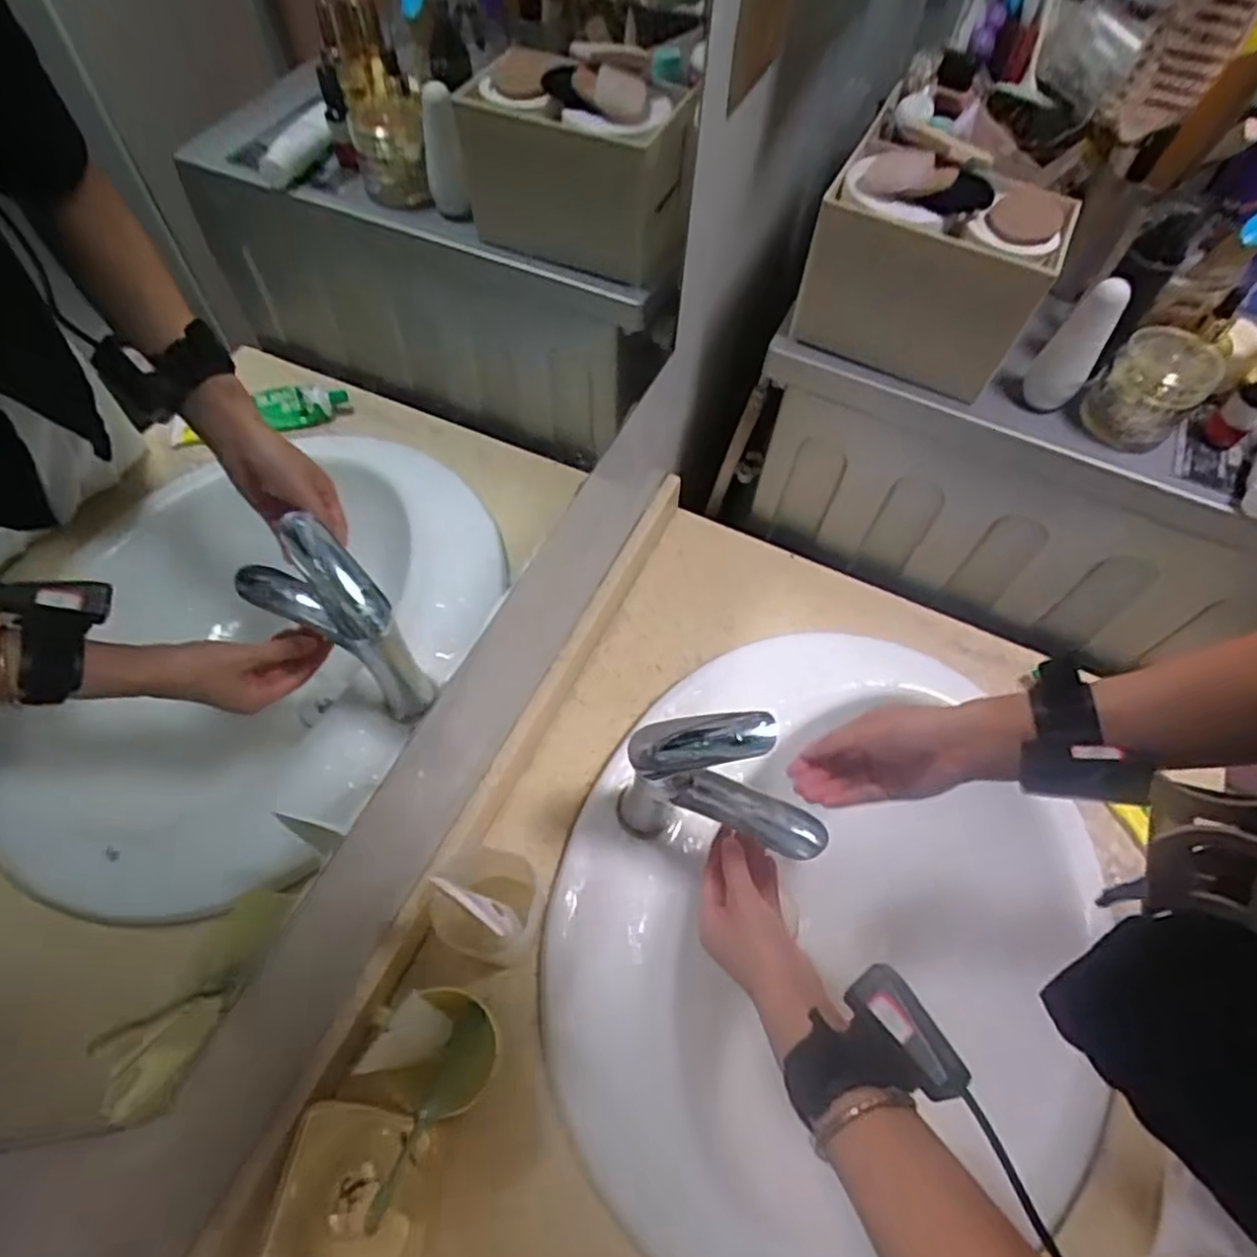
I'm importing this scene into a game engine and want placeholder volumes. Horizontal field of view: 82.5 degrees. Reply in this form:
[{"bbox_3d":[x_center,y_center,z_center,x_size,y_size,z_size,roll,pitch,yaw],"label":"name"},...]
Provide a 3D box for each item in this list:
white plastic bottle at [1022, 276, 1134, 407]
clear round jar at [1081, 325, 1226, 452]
[{"bbox_3d":[0.361,-0.226,0.577,0.038,0.105,0.019,35,65,16],"label":"white plastic bottle"},{"bbox_3d":[0.435,-0.201,0.600,0.075,0.066,0.085,40,66,19],"label":"clear round jar"}]

